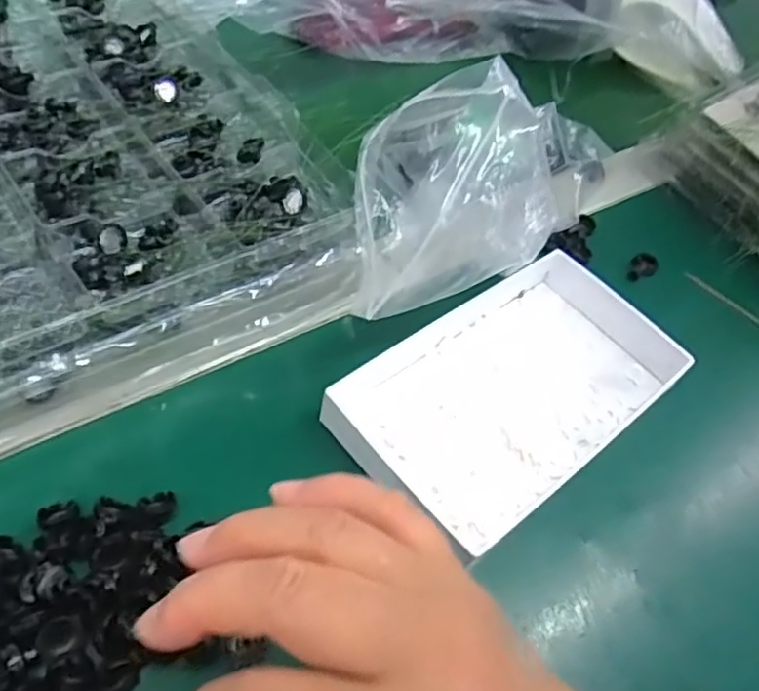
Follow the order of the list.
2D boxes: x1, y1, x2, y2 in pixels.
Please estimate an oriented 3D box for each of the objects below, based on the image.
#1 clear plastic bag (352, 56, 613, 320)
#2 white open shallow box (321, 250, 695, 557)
[{"bbox_3d":[0.037,-0.076,0.336,0.124,0.076,0.093,-29,61,-32],"label":"clear plastic bag"},{"bbox_3d":[0.065,0.021,0.344,0.179,0.034,0.105,-34,66,-30],"label":"white open shallow box"}]

